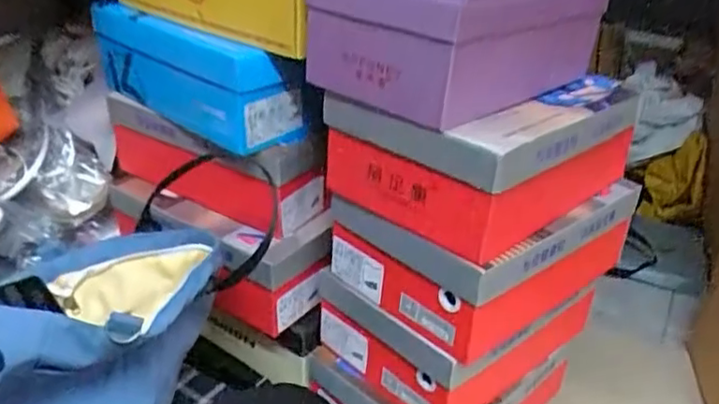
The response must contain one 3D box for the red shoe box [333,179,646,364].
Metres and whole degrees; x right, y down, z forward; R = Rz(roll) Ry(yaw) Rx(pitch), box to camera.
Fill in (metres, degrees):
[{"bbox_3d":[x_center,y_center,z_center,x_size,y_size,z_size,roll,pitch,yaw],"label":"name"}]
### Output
[{"bbox_3d":[0.142,0.035,0.720,0.273,0.119,0.205,-18,35,-36],"label":"red shoe box"}]

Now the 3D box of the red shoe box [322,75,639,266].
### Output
[{"bbox_3d":[0.130,-0.065,0.676,0.282,0.122,0.215,-20,37,-39],"label":"red shoe box"}]

